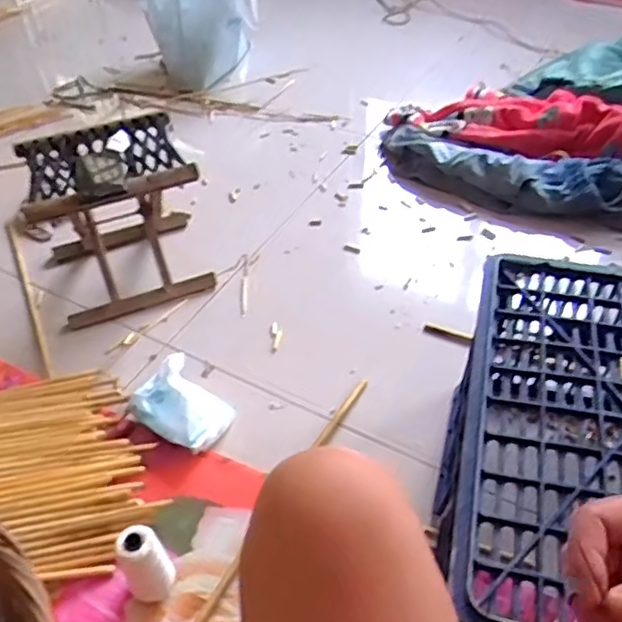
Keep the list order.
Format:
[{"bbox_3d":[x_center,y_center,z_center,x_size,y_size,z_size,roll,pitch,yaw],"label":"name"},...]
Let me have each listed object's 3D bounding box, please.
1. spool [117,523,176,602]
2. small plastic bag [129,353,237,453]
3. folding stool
[{"bbox_3d":[-0.198,0.307,0.747,0.054,0.110,0.049,-27,50,-24],"label":"spool"},{"bbox_3d":[-0.193,0.149,0.947,0.136,0.065,0.114,25,51,24],"label":"small plastic bag"},{"bbox_3d":[-0.349,-0.167,1.129,0.271,0.264,0.250,-18,47,-16],"label":"folding stool"}]

